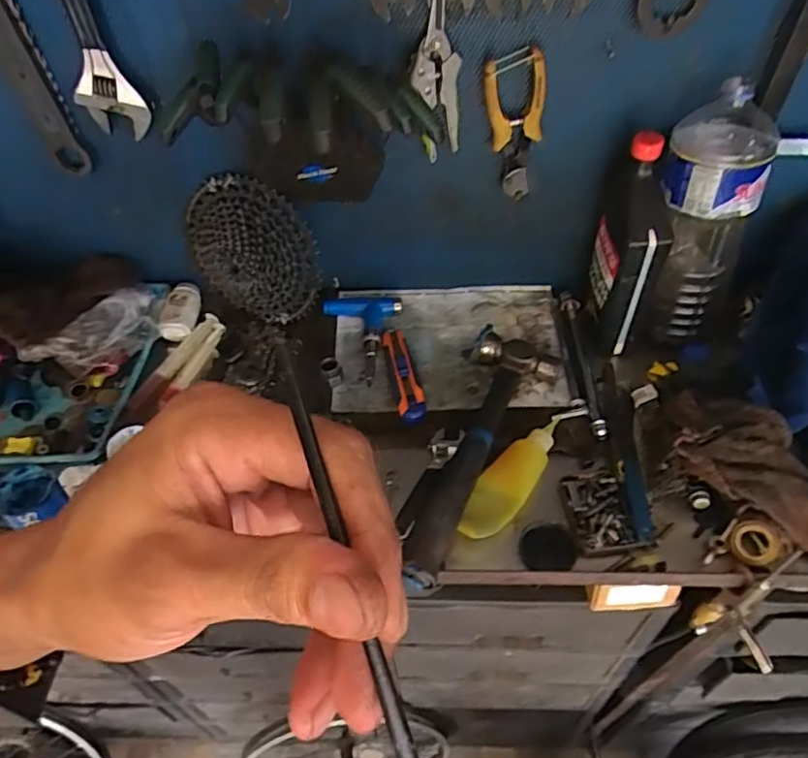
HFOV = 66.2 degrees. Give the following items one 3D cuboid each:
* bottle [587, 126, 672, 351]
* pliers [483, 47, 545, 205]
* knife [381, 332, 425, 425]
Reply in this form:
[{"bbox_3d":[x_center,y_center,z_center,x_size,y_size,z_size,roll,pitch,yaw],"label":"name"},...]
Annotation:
[{"bbox_3d":[0.256,-0.142,0.712,0.071,0.247,0.091,9,50,10],"label":"bottle"},{"bbox_3d":[0.118,-0.270,0.676,0.061,0.164,0.027,-4,49,-1],"label":"pliers"},{"bbox_3d":[-0.001,-0.008,0.767,0.031,0.028,0.145,-10,49,-6],"label":"knife"}]

